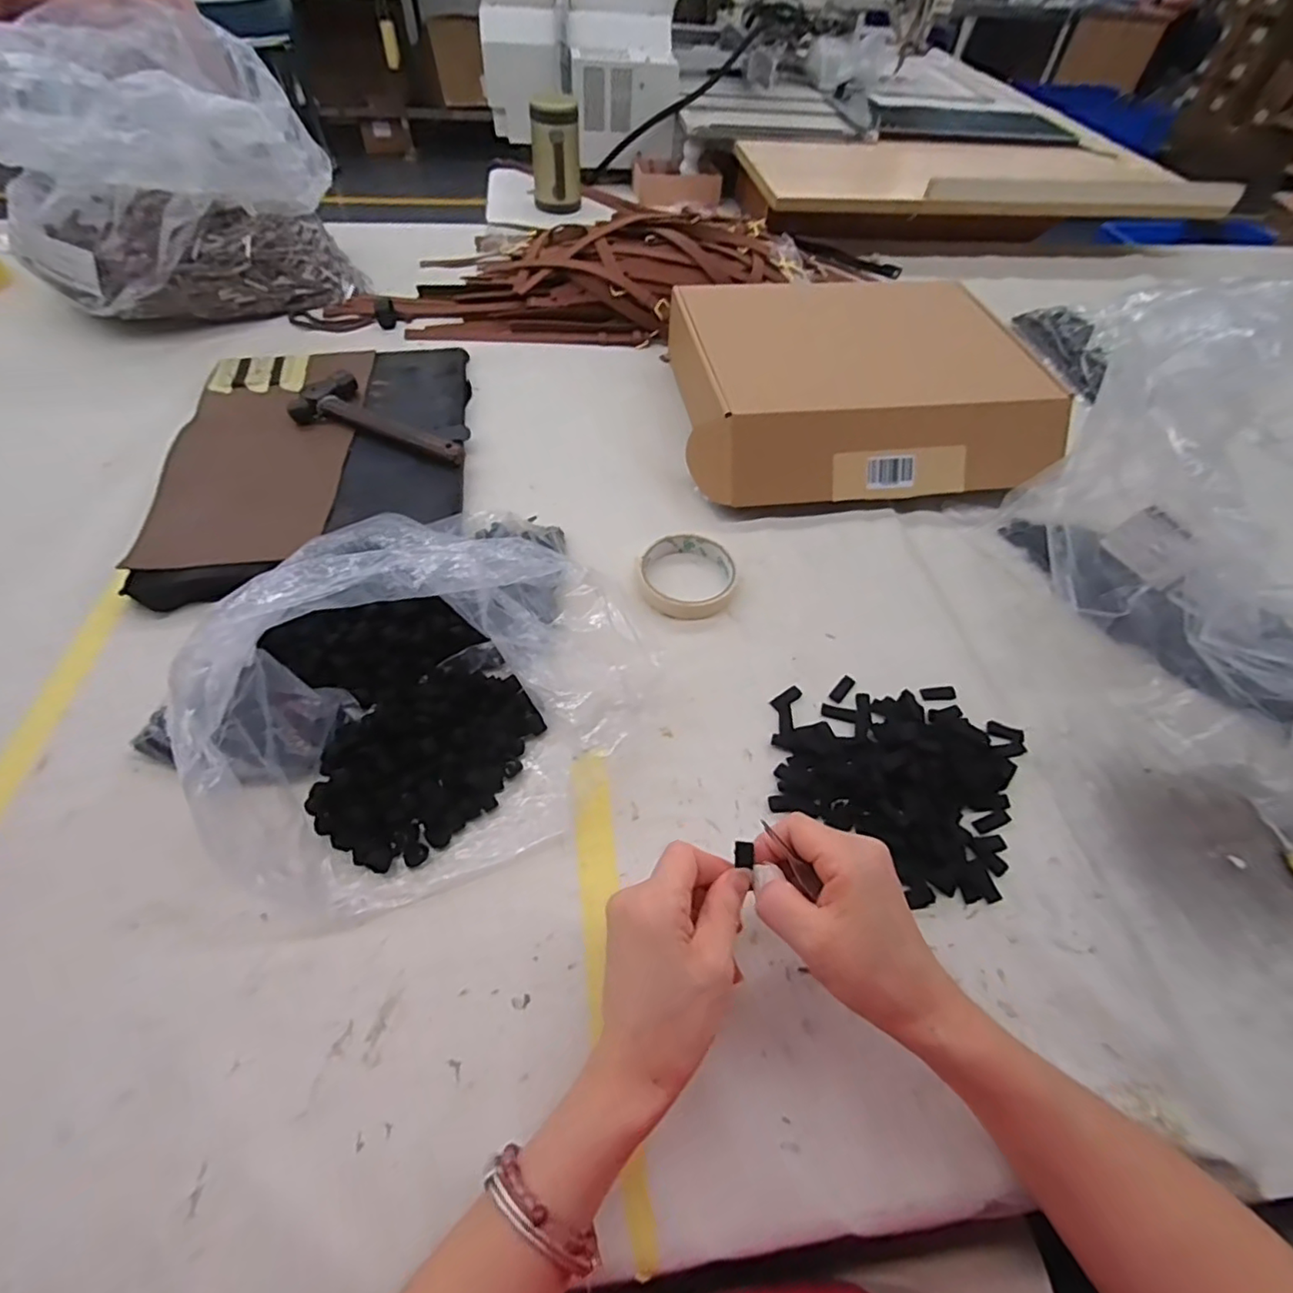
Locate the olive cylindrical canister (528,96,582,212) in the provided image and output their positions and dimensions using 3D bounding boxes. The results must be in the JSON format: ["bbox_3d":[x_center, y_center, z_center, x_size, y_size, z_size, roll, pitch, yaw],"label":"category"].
[{"bbox_3d":[-0.157,-0.854,1.040,0.083,0.160,0.077,-4,54,-7],"label":"olive cylindrical canister"}]

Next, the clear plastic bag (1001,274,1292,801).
[{"bbox_3d":[0.491,-0.087,0.455,0.223,0.222,0.298,-12,55,-14],"label":"clear plastic bag"}]

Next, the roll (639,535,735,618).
[{"bbox_3d":[0.036,-0.062,0.521,0.084,0.021,0.080,3,53,-3],"label":"roll"}]

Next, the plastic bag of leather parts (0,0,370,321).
[{"bbox_3d":[-0.546,-0.553,0.700,0.308,0.234,0.225,-19,58,-18],"label":"plastic bag of leather parts"}]

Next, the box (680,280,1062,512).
[{"bbox_3d":[0.219,-0.276,0.649,0.372,0.092,0.290,-4,54,-8],"label":"box"}]

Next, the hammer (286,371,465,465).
[{"bbox_3d":[-0.260,-0.230,0.602,0.187,0.022,0.069,21,54,10],"label":"hammer"}]

